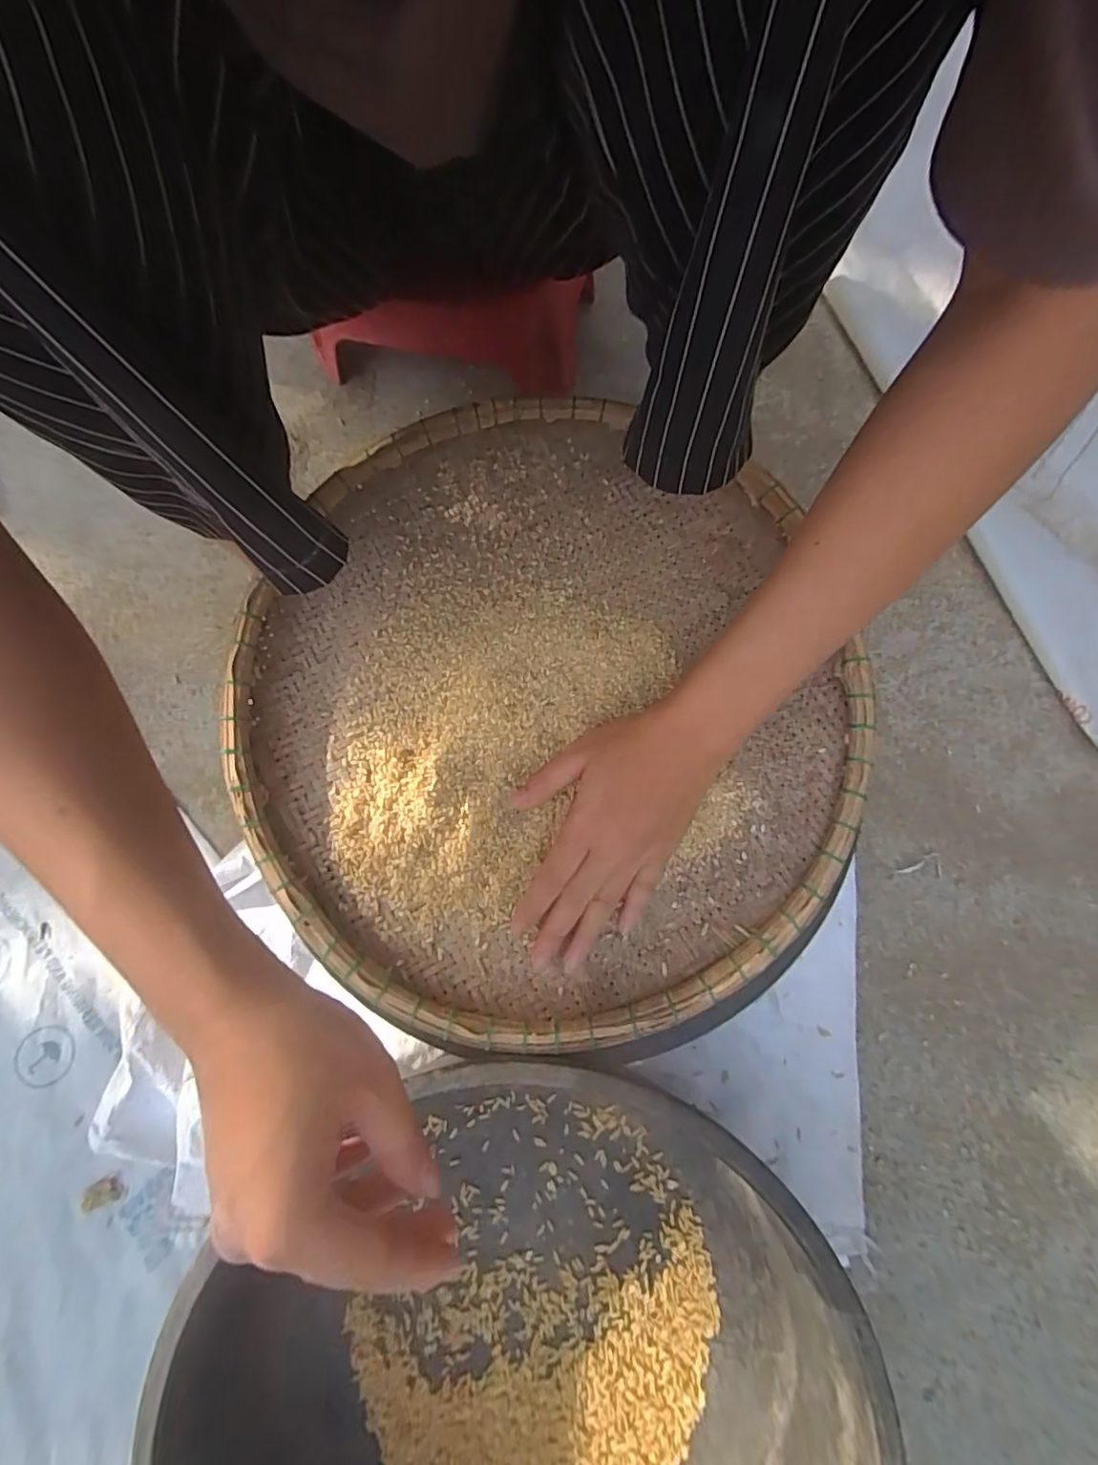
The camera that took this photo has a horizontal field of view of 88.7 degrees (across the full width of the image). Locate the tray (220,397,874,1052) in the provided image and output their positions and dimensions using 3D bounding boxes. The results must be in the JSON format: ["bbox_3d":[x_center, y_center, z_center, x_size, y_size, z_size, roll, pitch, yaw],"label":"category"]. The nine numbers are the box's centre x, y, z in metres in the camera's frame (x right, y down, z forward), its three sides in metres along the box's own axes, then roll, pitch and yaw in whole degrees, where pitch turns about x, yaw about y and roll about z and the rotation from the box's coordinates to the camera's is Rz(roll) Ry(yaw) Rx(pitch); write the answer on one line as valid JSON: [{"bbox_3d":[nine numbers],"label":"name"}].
[{"bbox_3d":[-0.004,-0.019,0.352,0.366,0.031,0.382,-18,80,-3],"label":"tray"}]

